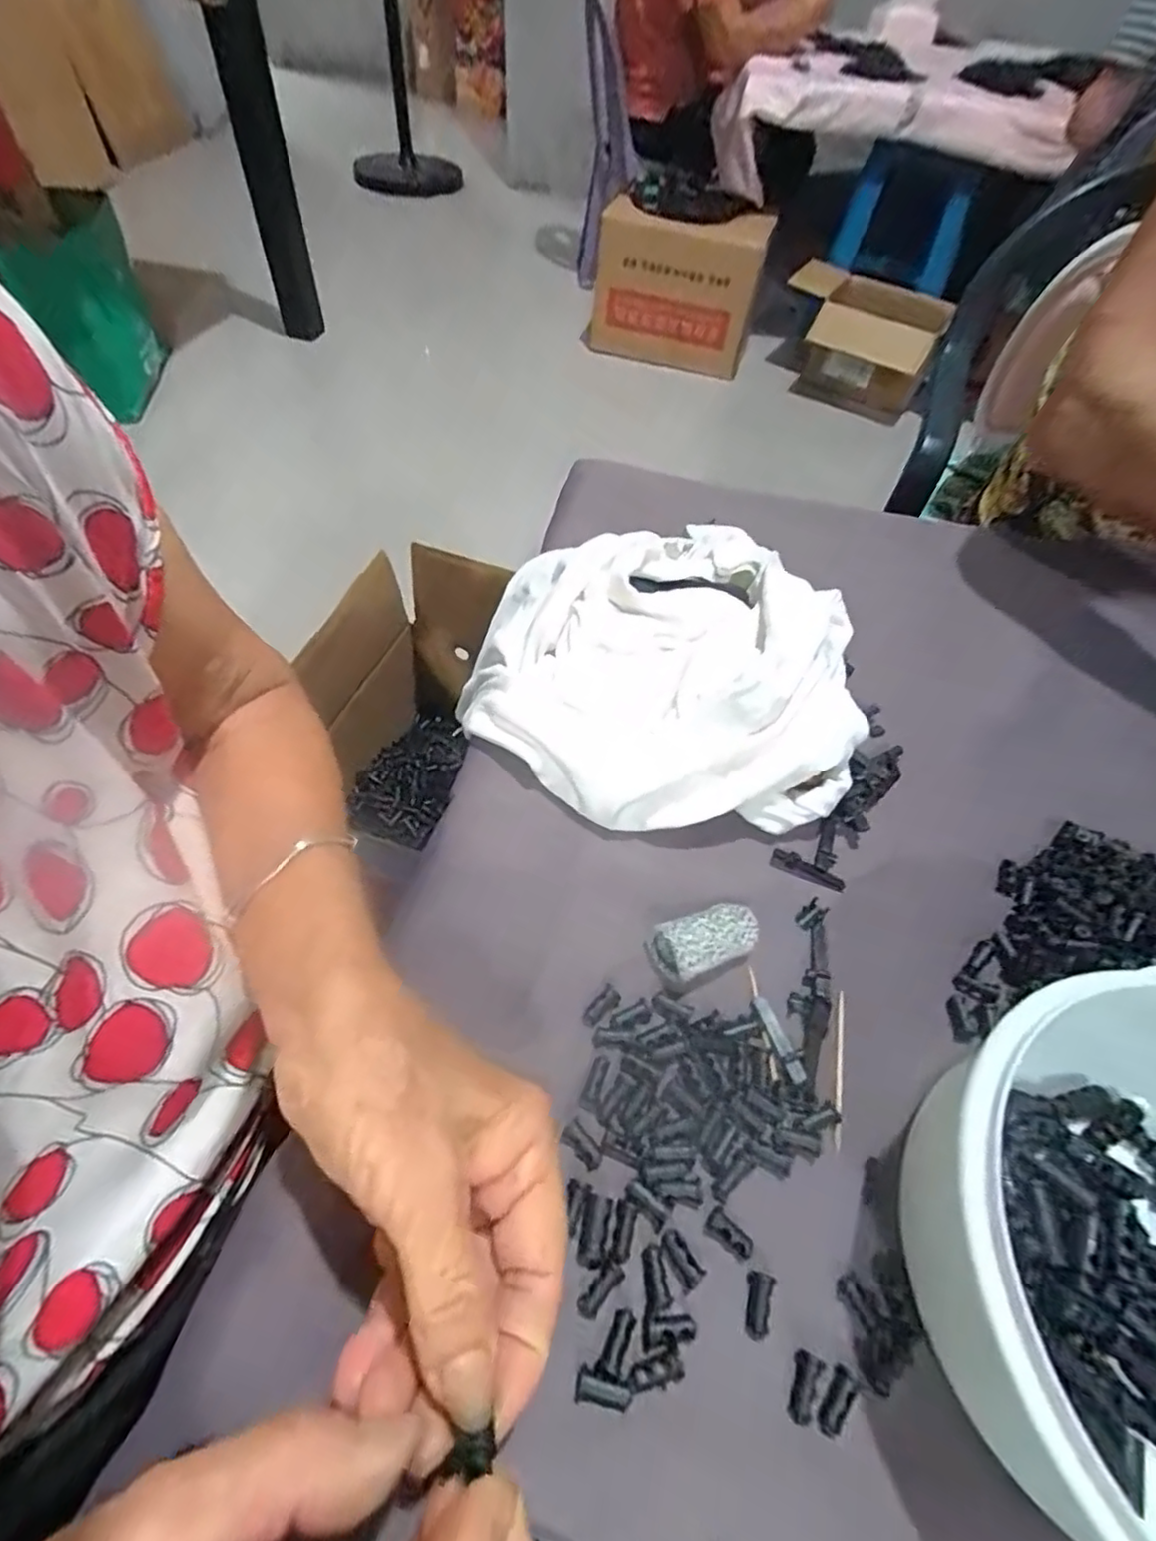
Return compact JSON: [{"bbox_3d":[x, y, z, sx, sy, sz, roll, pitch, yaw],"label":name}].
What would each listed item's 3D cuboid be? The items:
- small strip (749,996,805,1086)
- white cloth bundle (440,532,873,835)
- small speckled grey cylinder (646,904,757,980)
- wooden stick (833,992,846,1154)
[{"bbox_3d":[0.082,0.108,0.262,0.007,0.004,0.034,-15,56,-13],"label":"small strip"},{"bbox_3d":[0.042,-0.070,0.360,0.209,0.056,0.211,0,54,-2],"label":"white cloth bundle"},{"bbox_3d":[0.055,0.073,0.281,0.046,0.017,0.026,-20,57,-16],"label":"small speckled grey cylinder"},{"bbox_3d":[0.105,0.119,0.258,0.004,0.004,0.058,13,54,7],"label":"wooden stick"}]

